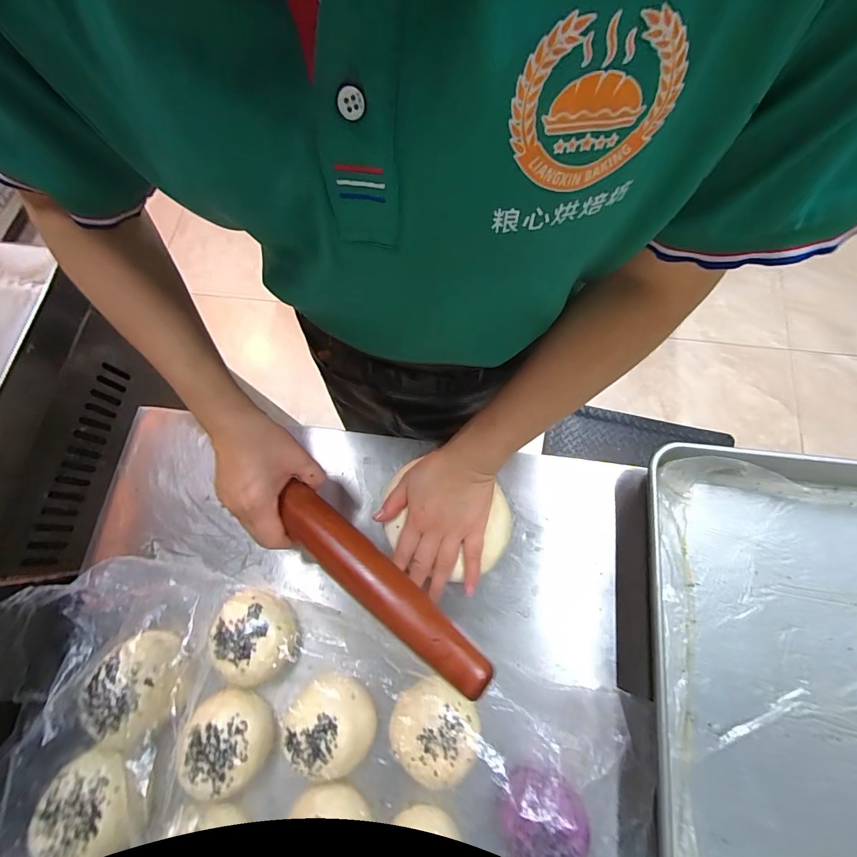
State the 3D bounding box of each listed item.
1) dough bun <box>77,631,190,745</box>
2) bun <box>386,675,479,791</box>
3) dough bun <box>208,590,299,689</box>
[{"bbox_3d":[-0.276,0.244,0.369,0.088,0.041,0.081,-1,72,2],"label":"dough bun"},{"bbox_3d":[0.006,0.275,0.358,0.076,0.037,0.072,-1,72,2],"label":"bun"},{"bbox_3d":[-0.170,0.206,0.382,0.073,0.040,0.088,-36,74,-9],"label":"dough bun"}]

